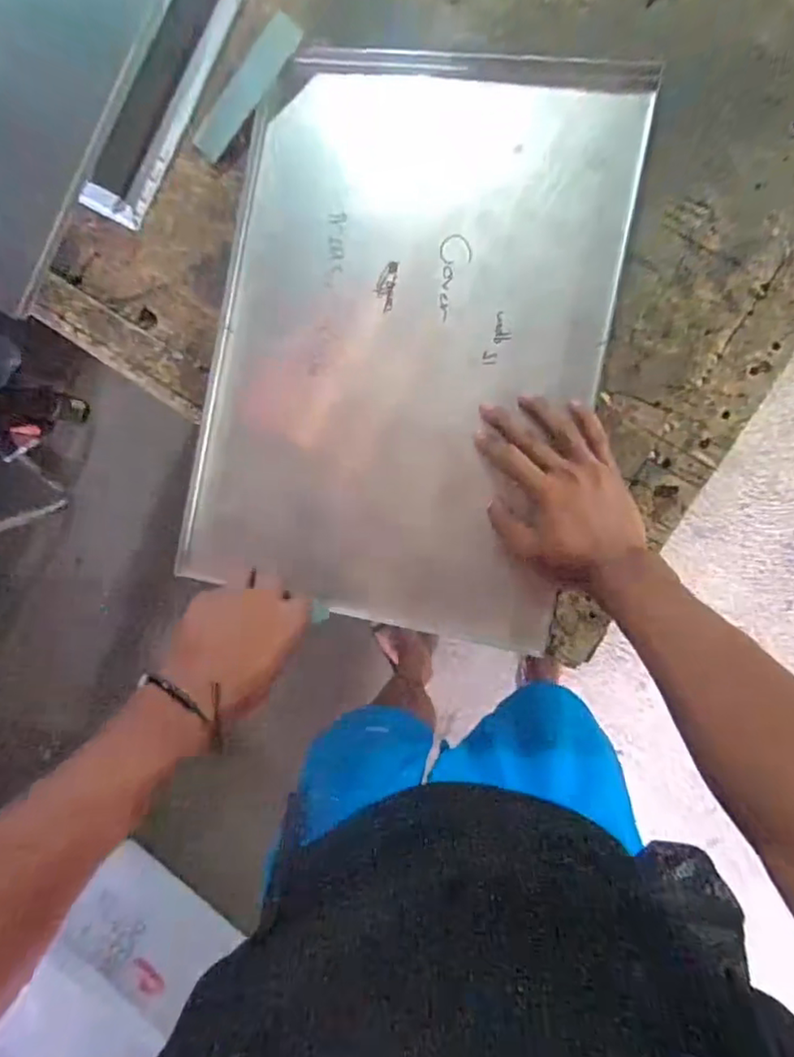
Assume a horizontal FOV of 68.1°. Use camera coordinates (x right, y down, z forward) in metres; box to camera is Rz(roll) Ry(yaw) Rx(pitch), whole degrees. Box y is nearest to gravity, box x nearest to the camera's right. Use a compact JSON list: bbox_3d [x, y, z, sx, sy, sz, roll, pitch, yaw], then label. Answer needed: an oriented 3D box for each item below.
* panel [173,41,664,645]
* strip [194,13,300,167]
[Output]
[{"bbox_3d":[0.007,-0.172,0.534,0.343,0.009,0.502,12,92,10],"label":"panel"},{"bbox_3d":[-0.143,-0.418,0.560,0.035,0.006,0.138,44,104,6],"label":"strip"}]

